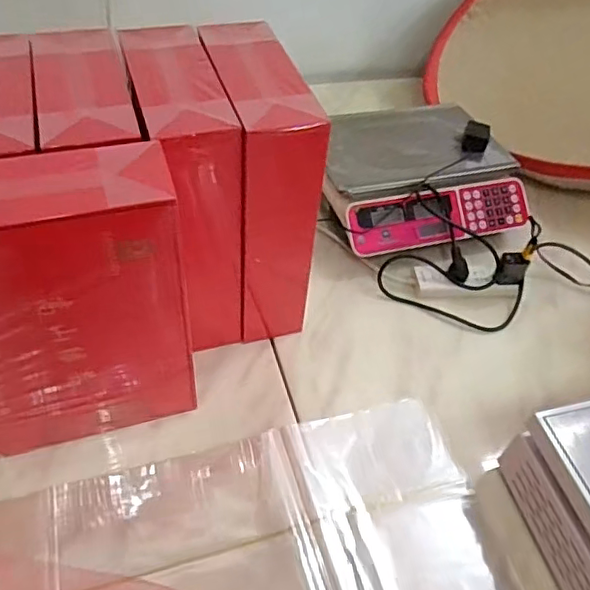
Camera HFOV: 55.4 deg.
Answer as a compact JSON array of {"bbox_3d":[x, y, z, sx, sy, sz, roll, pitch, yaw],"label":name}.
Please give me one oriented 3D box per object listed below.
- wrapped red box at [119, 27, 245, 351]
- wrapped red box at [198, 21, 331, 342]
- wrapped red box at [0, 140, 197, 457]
[{"bbox_3d":[-0.143,-0.134,0.738,0.094,0.327,0.248,-12,51,-15],"label":"wrapped red box"},{"bbox_3d":[-0.053,-0.135,0.771,0.087,0.364,0.226,-12,51,-15],"label":"wrapped red box"},{"bbox_3d":[-0.243,0.026,0.608,0.243,0.361,0.102,-13,52,-16],"label":"wrapped red box"}]

